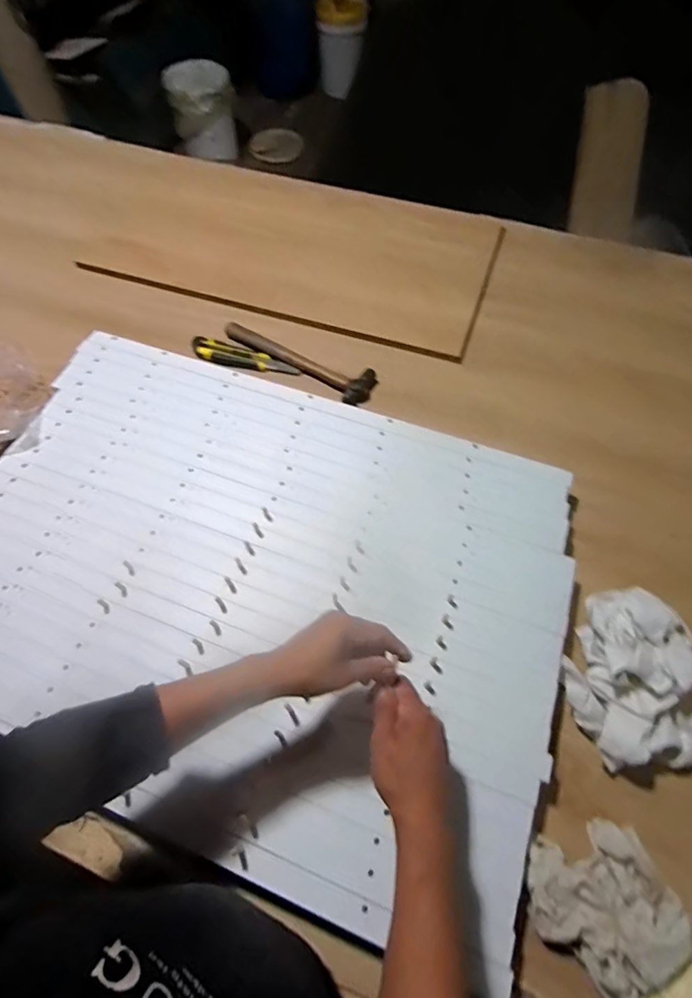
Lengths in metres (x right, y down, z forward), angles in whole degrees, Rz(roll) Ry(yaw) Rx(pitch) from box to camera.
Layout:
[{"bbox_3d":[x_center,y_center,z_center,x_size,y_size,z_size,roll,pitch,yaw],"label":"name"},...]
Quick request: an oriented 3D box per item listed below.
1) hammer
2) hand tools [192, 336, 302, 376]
[{"bbox_3d":[-0.080,-0.237,0.805,0.273,0.034,0.070,30,66,16],"label":"hammer"},{"bbox_3d":[-0.175,-0.238,0.807,0.189,0.026,0.059,20,58,12],"label":"hand tools"}]

